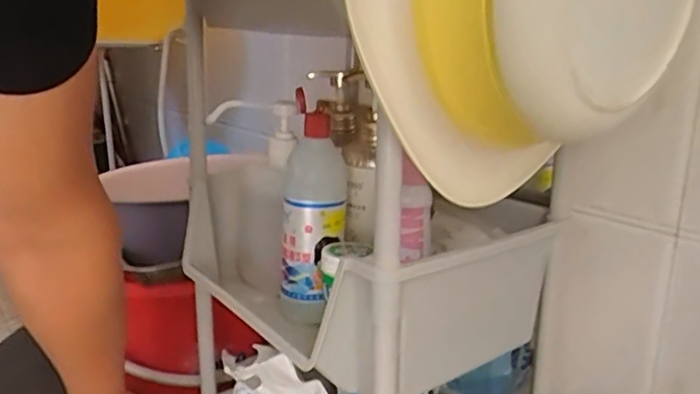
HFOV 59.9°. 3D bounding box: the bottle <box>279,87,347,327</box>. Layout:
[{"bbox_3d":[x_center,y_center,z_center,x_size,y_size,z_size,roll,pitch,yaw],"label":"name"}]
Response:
[{"bbox_3d":[-0.034,0.020,0.541,0.061,0.186,0.053,-1,15,-8],"label":"bottle"}]

